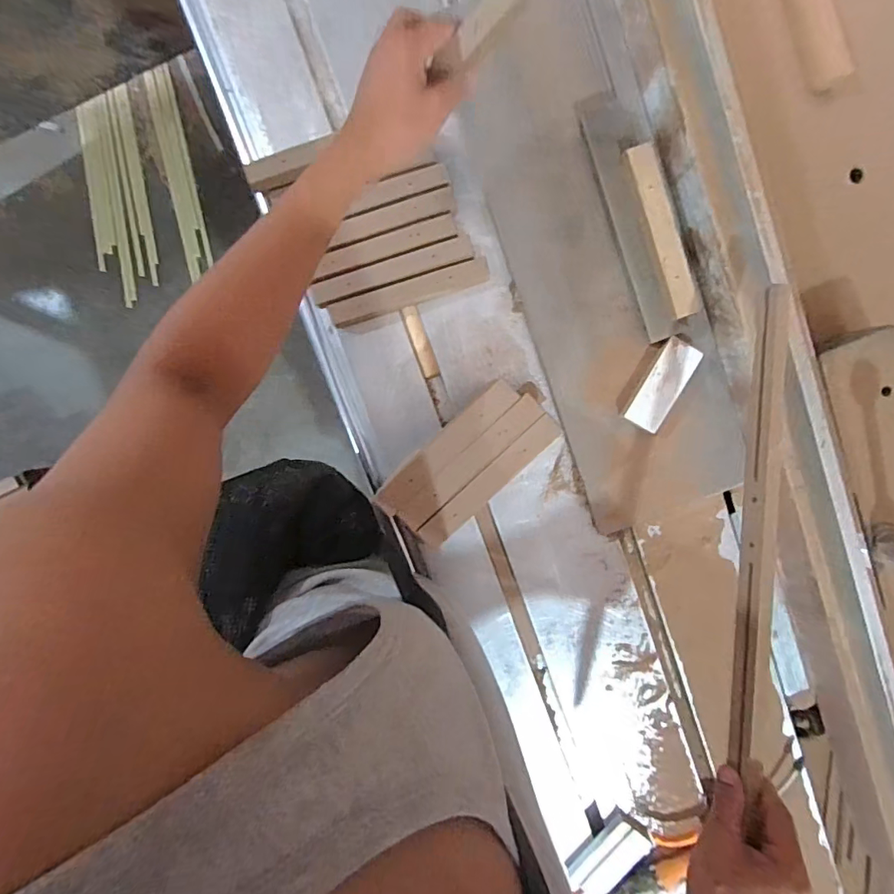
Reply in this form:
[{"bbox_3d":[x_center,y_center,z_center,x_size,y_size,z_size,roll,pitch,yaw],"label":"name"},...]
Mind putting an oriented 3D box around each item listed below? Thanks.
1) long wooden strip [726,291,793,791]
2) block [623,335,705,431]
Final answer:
[{"bbox_3d":[0.275,0.066,0.423,0.017,0.018,0.414,7,87,-2],"label":"long wooden strip"},{"bbox_3d":[0.236,-0.067,0.537,0.043,0.021,0.100,29,96,-4],"label":"block"}]

